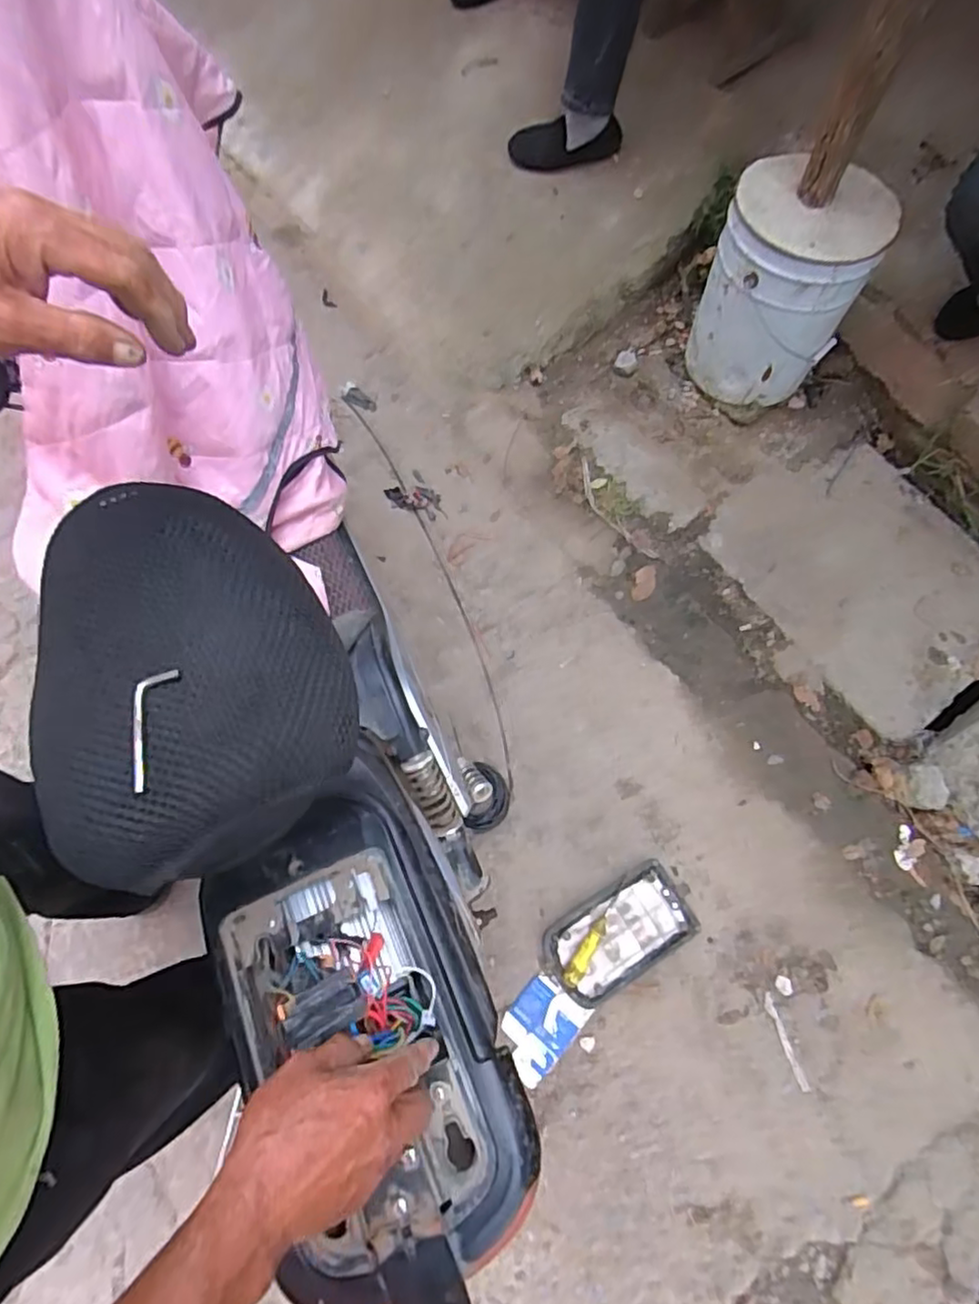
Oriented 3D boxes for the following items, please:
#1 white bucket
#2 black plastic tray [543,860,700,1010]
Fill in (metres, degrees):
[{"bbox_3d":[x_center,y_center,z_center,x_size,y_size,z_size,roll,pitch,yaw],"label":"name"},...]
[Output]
[{"bbox_3d":[0.608,-0.780,1.359,0.301,0.336,0.316,18,73,3],"label":"white bucket"},{"bbox_3d":[0.223,0.488,1.115,0.246,0.047,0.146,-30,76,-11],"label":"black plastic tray"}]

